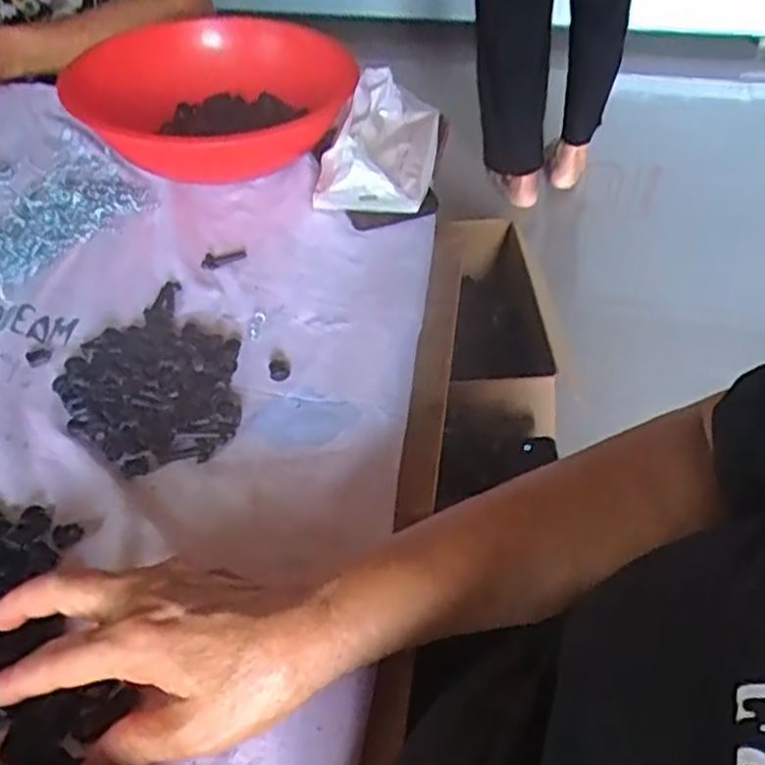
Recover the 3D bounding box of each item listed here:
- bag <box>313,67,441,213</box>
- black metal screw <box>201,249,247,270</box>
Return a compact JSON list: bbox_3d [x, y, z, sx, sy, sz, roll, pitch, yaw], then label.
[{"bbox_3d":[0.000,-0.201,0.631,0.088,0.064,0.154,7,47,8],"label":"bag"},{"bbox_3d":[-0.125,-0.099,0.578,0.036,0.006,0.017,-22,50,-18],"label":"black metal screw"}]

